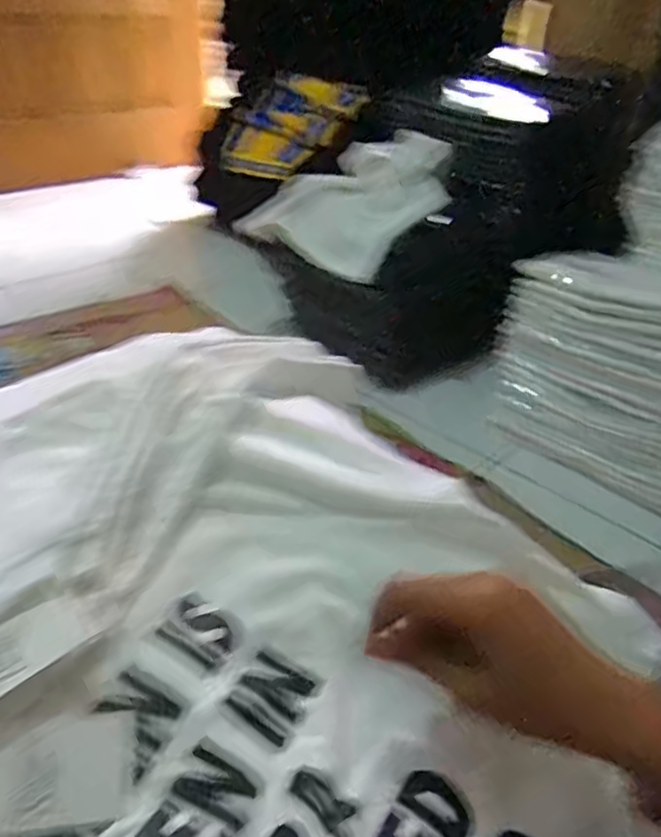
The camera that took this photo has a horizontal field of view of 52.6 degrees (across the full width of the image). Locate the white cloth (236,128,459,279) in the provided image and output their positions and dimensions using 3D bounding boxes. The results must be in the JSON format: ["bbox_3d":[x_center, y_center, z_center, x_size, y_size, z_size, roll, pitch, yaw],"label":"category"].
[{"bbox_3d":[0.048,-0.439,1.324,0.329,0.070,0.361,41,89,27],"label":"white cloth"}]

